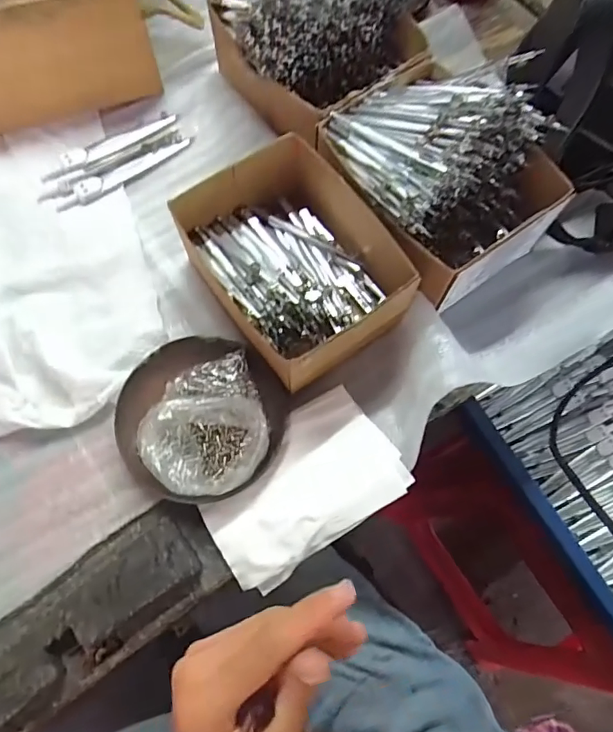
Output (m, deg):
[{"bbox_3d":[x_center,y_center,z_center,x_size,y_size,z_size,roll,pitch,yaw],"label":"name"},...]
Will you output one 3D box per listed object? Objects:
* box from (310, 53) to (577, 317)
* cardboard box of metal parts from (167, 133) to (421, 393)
[{"bbox_3d":[0.098,-0.148,0.385,0.135,0.099,0.166,-35,75,-12],"label":"box"},{"bbox_3d":[-0.009,-0.079,0.379,0.123,0.062,0.158,-32,74,-11],"label":"cardboard box of metal parts"}]

